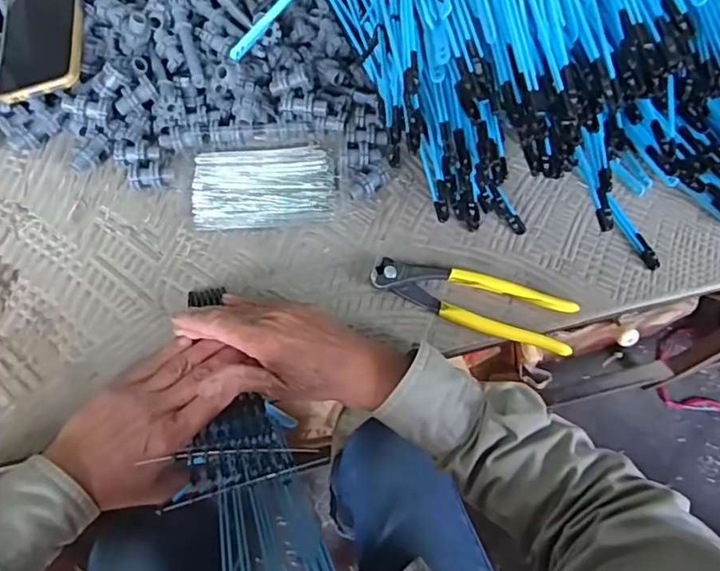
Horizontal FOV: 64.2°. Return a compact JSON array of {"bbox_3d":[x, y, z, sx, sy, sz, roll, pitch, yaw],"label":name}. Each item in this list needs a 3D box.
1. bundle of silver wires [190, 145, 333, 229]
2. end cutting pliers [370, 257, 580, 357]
[{"bbox_3d":[-0.086,-0.089,0.515,0.121,0.012,0.080,-5,66,-4],"label":"bundle of silver wires"},{"bbox_3d":[0.093,0.011,0.472,0.164,0.015,0.048,17,67,5],"label":"end cutting pliers"}]

